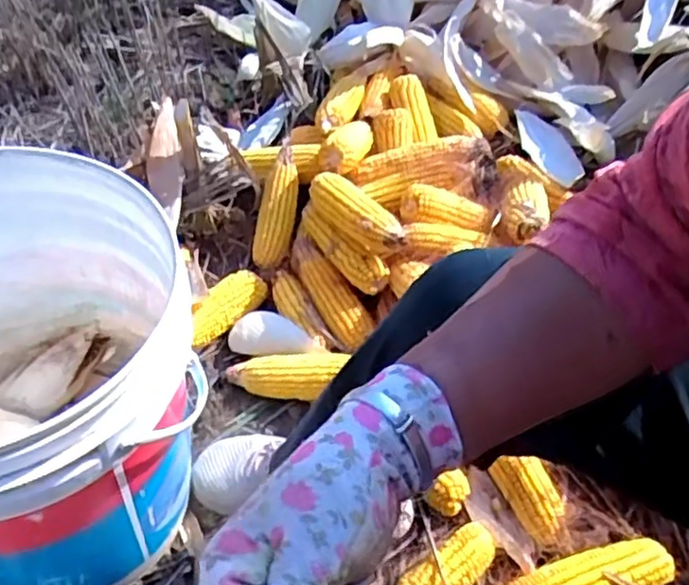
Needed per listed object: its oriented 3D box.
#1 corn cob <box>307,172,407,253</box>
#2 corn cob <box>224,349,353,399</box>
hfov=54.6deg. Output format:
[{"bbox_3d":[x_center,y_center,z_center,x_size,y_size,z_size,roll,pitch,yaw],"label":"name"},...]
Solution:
[{"bbox_3d":[0.012,-0.102,0.870,0.050,0.051,0.179,-28,40,-16],"label":"corn cob"},{"bbox_3d":[-0.074,0.103,0.844,0.165,0.041,0.051,-8,54,22],"label":"corn cob"}]

